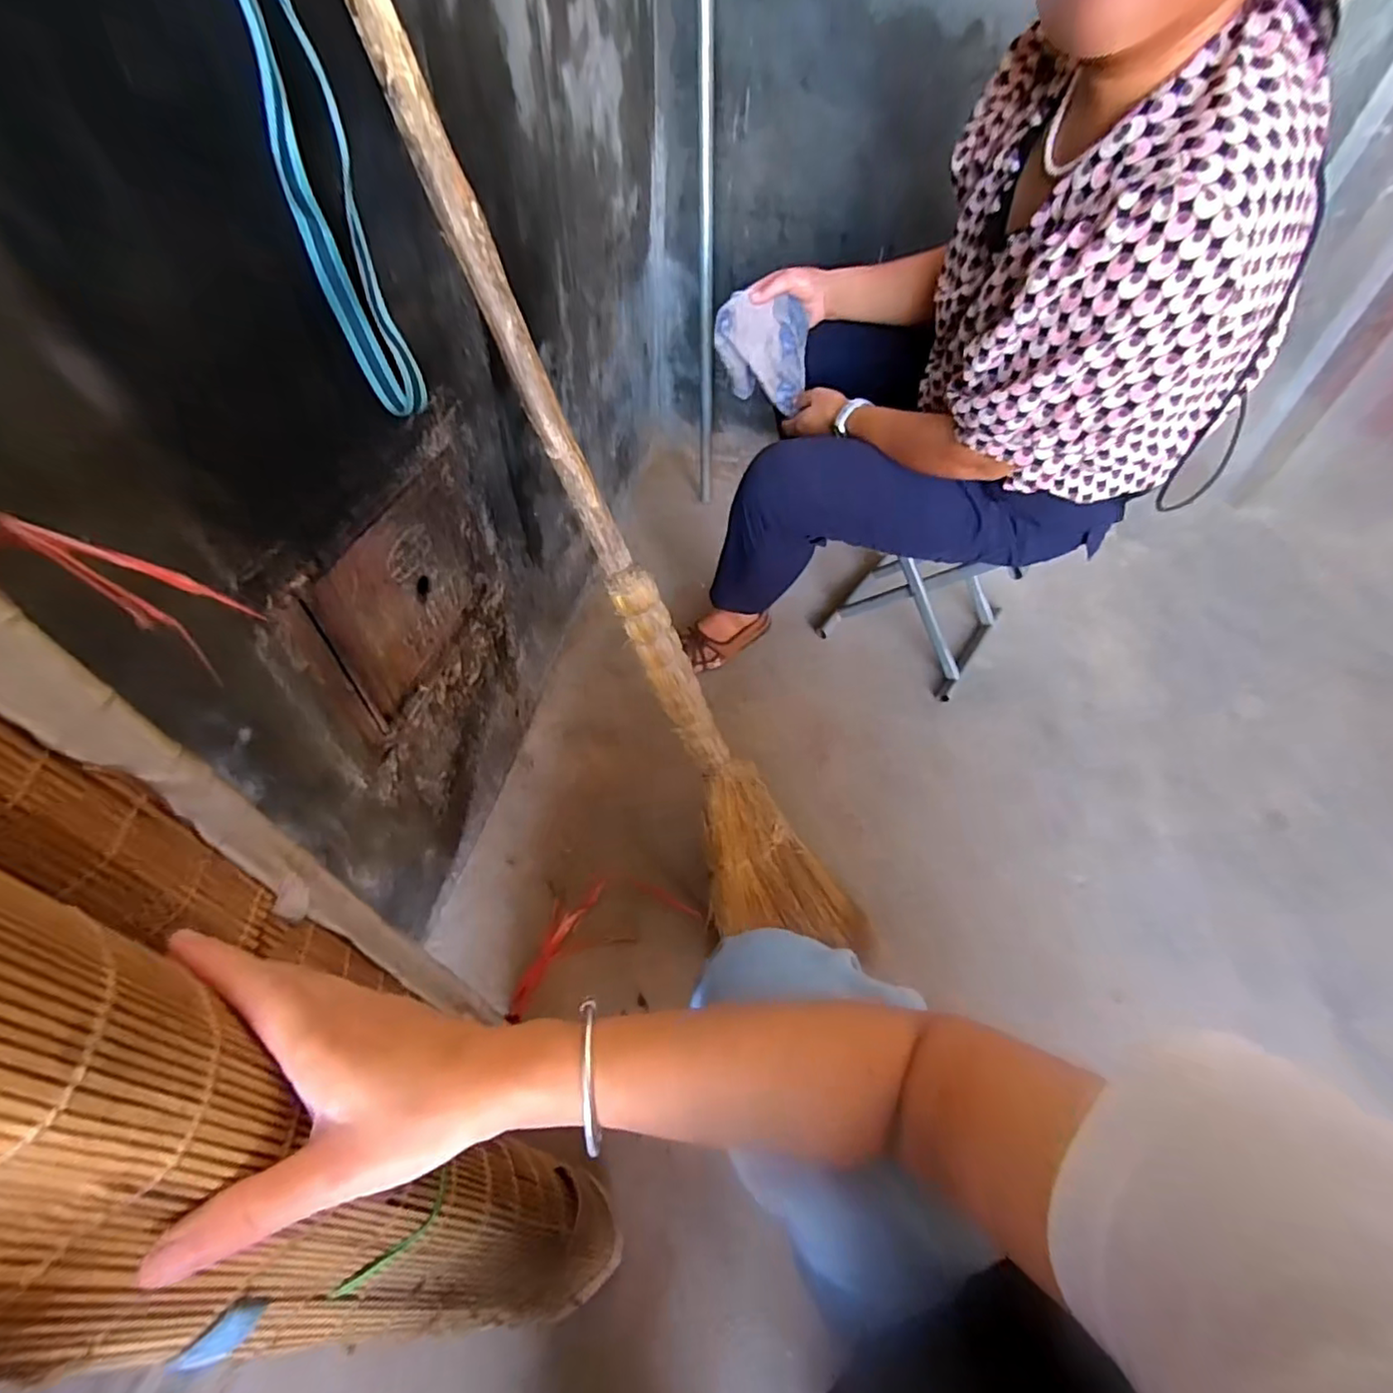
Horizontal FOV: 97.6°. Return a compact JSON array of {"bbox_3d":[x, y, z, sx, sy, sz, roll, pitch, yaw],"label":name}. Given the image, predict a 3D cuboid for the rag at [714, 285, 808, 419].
[{"bbox_3d":[0.098,-0.521,0.925,0.135,0.145,0.067,9,51,4],"label":"rag"}]

